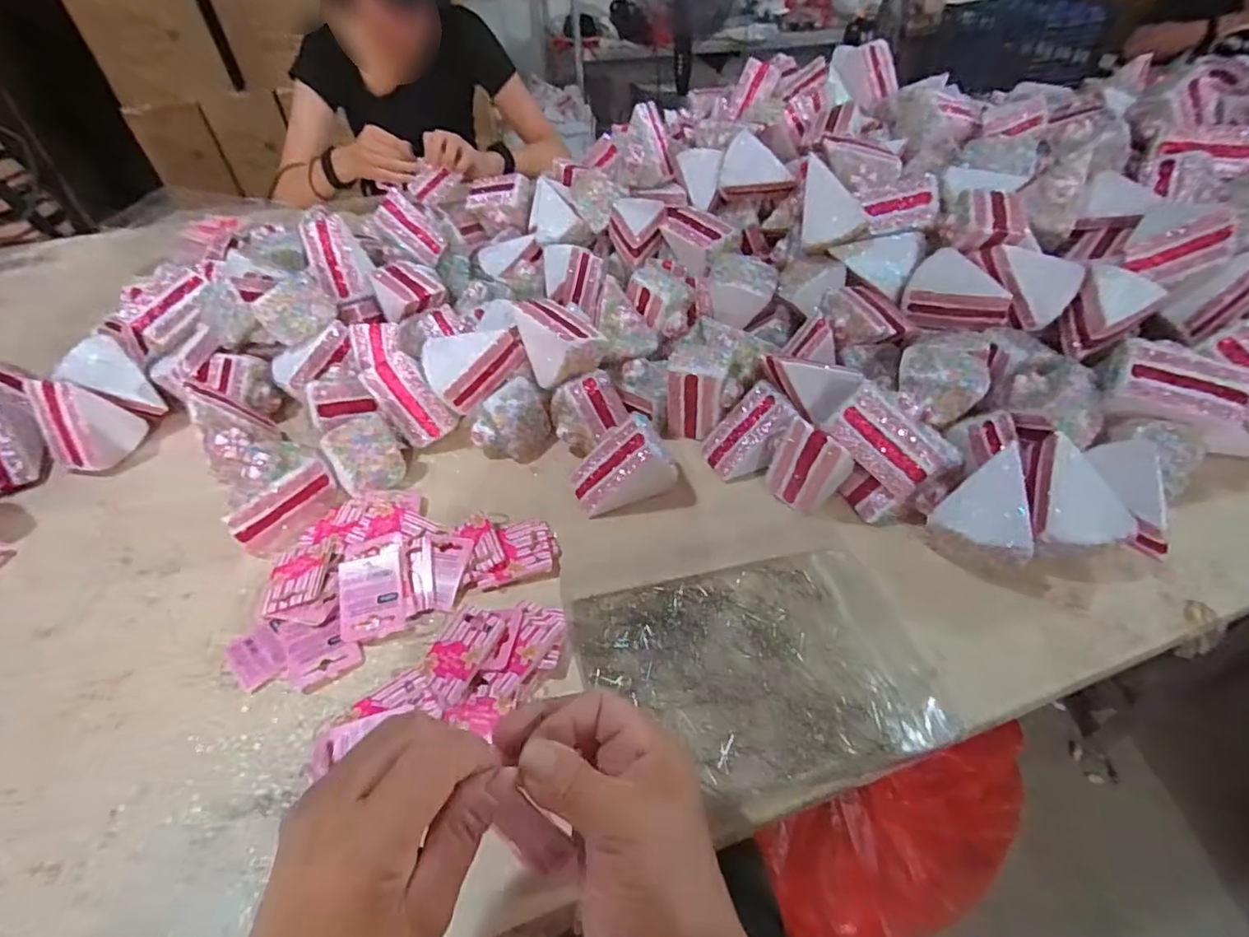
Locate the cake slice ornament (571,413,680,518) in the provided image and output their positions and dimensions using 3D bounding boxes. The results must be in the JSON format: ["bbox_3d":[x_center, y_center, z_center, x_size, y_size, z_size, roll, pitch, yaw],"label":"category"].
[{"bbox_3d":[0.000,-0.005,0.507,0.093,0.067,0.053,-15,46,-14],"label":"cake slice ornament"}]

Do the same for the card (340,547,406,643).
[{"bbox_3d":[-0.194,0.094,0.437,0.048,0.010,0.066,-11,66,-10],"label":"card"}]

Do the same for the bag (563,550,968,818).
[{"bbox_3d":[0.088,0.134,0.399,0.236,0.015,0.171,-6,44,-5],"label":"bag"}]

